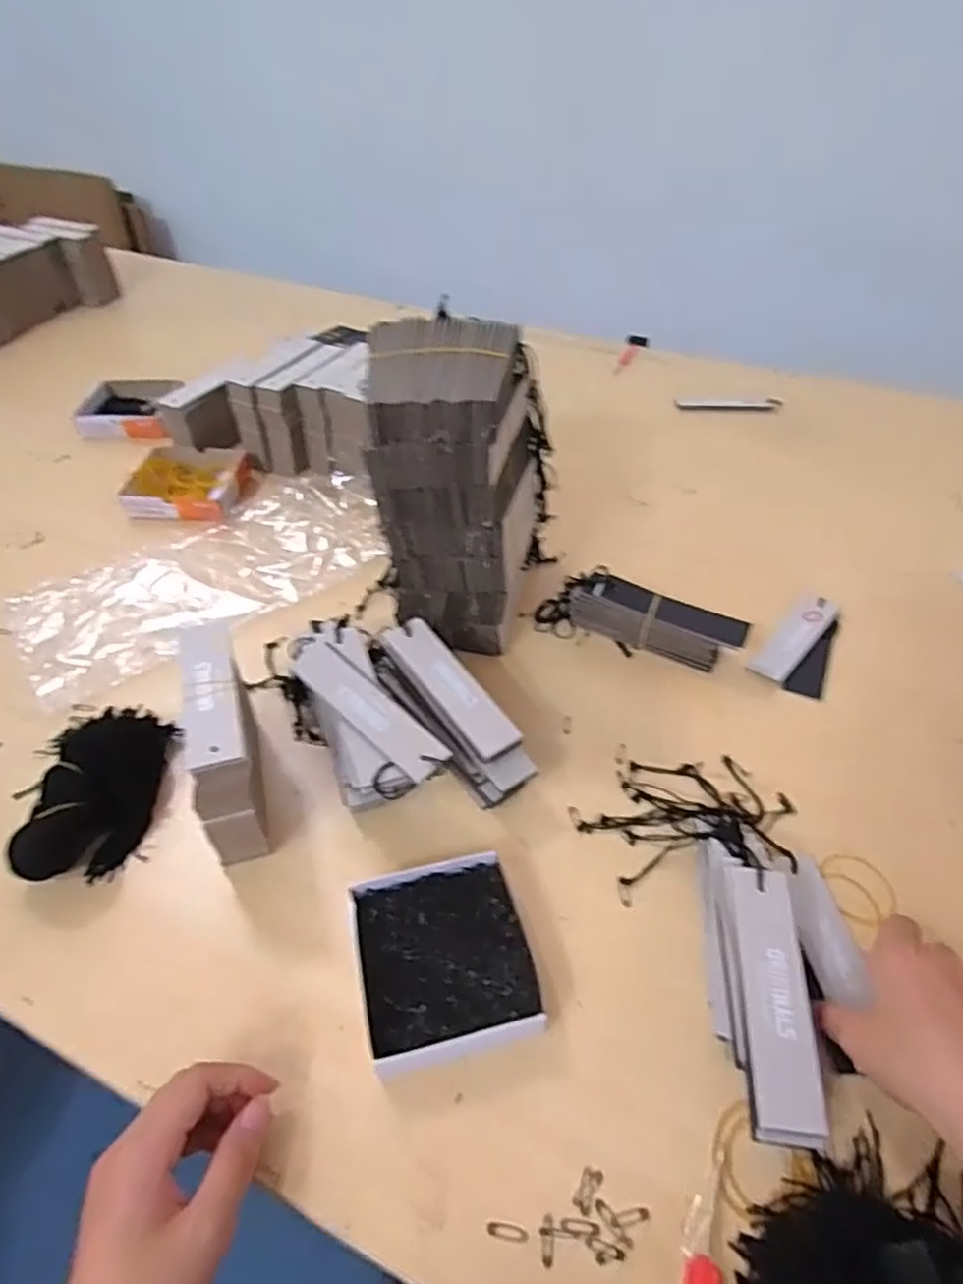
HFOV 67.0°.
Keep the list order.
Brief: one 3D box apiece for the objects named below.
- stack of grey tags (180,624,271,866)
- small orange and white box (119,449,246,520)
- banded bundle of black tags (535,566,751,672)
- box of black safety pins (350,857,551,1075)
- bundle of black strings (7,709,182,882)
[{"bbox_3d":[-0.167,0.069,0.479,0.033,0.120,0.107,-10,45,-10],"label":"stack of grey tags"},{"bbox_3d":[-0.322,-0.178,0.802,0.109,0.025,0.113,-1,44,-1],"label":"small orange and white box"},{"bbox_3d":[0.136,-0.021,0.629,0.171,0.051,0.041,18,47,18],"label":"banded bundle of black tags"},{"bbox_3d":[-0.022,0.187,0.431,0.096,0.024,0.108,-10,45,-10],"label":"box of black safety pins"},{"bbox_3d":[-0.270,0.092,0.517,0.080,0.043,0.147,-4,45,-4],"label":"bundle of black strings"}]

